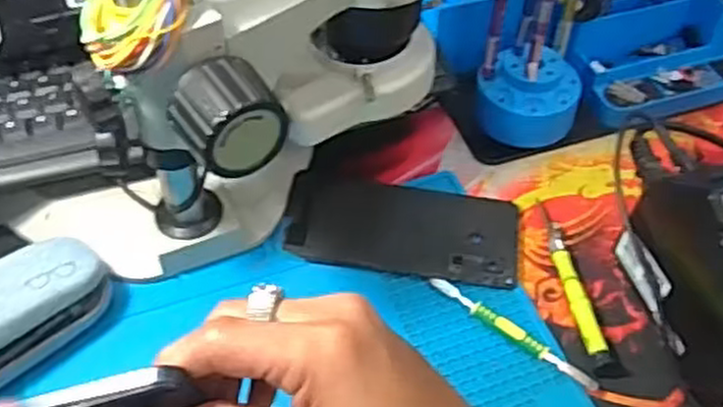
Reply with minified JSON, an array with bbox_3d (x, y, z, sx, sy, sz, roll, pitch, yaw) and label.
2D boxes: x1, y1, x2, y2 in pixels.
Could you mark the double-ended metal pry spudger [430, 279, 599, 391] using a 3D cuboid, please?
[{"bbox_3d":[0.095,0.080,0.484,0.116,0.009,0.011,30,56,20],"label":"double-ended metal pry spudger"}]

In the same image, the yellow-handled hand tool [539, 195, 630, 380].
[{"bbox_3d":[0.139,0.053,0.508,0.019,0.008,0.132,-9,52,-9],"label":"yellow-handled hand tool"}]

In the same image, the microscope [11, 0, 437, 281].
[{"bbox_3d":[-0.055,-0.103,0.438,0.295,0.291,0.145,-32,59,-25],"label":"microscope"}]

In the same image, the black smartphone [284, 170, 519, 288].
[{"bbox_3d":[0.028,0.016,0.537,0.159,0.005,0.076,9,51,5],"label":"black smartphone"}]

